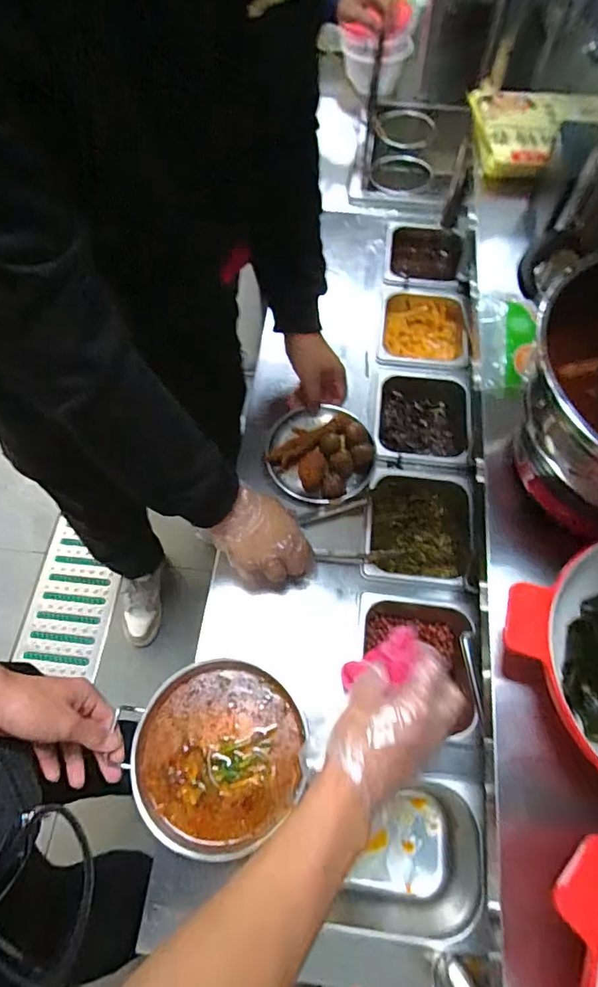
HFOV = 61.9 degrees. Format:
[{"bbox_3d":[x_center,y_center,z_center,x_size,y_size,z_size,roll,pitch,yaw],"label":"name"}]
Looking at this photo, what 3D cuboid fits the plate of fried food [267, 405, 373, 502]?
[{"bbox_3d":[0.035,-0.060,0.755,0.153,0.054,0.153,0,64,0],"label":"plate of fried food"}]

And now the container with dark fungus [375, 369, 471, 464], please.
[{"bbox_3d":[0.203,-0.115,0.829,0.160,0.062,0.180,9,64,4],"label":"container with dark fungus"}]

